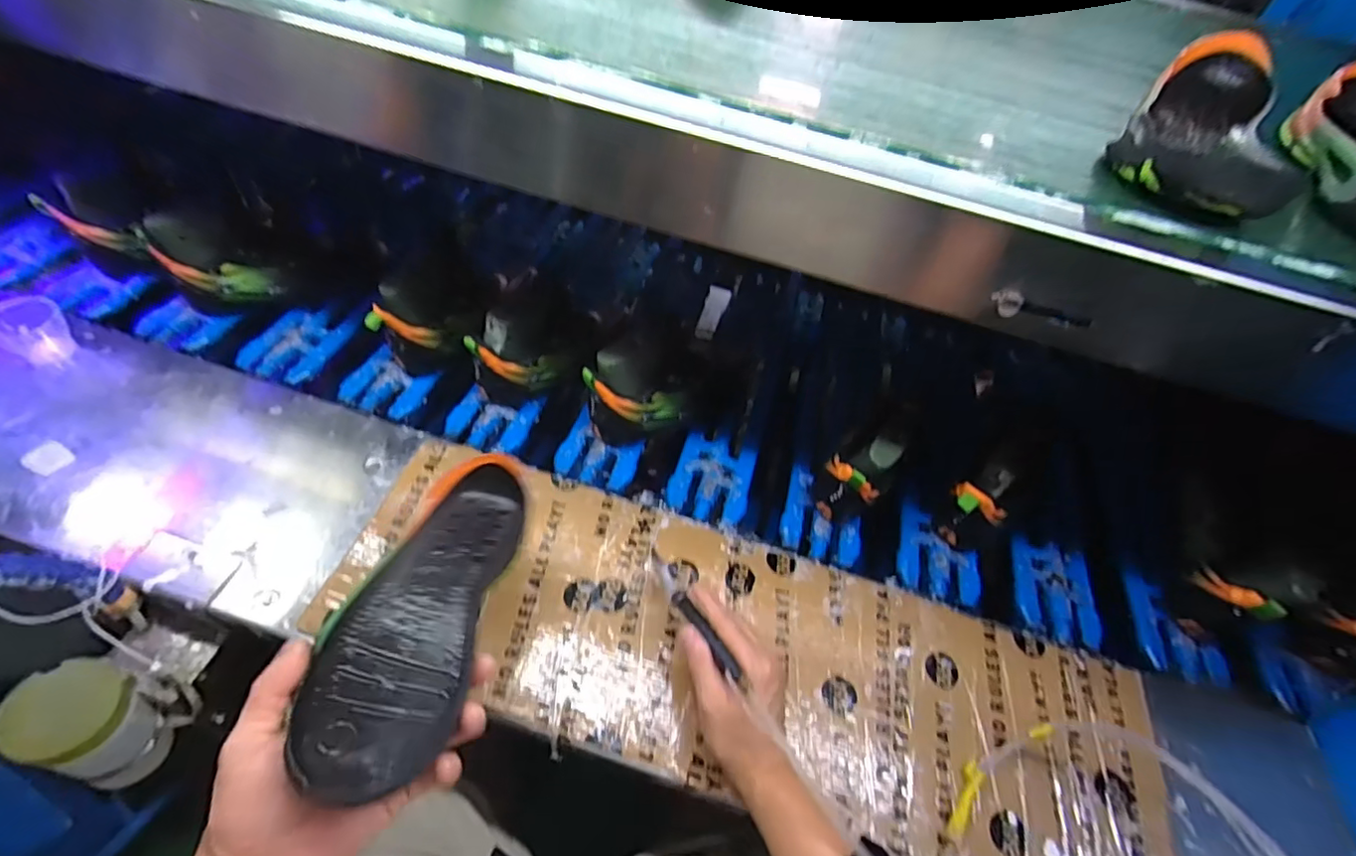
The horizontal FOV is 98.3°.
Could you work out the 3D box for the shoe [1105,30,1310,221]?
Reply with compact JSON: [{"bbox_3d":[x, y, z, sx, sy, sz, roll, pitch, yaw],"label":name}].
[{"bbox_3d":[0.402,-0.236,0.450,0.094,0.056,0.290,28,54,17],"label":"shoe"}]

